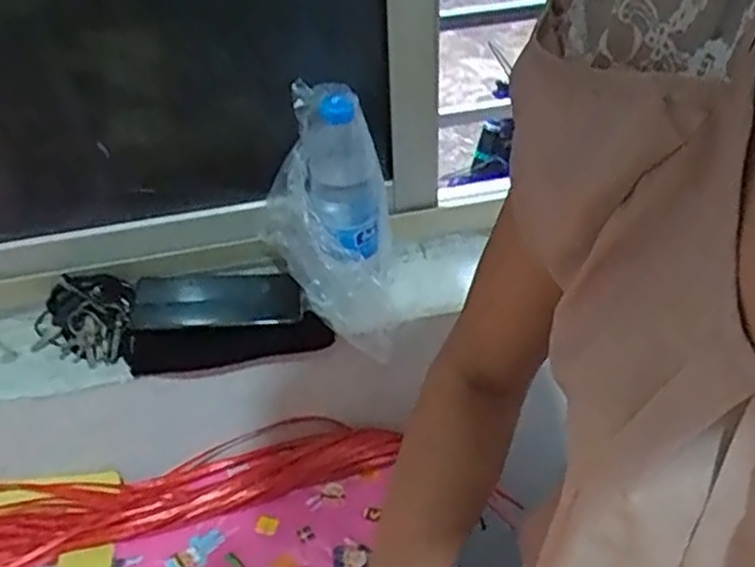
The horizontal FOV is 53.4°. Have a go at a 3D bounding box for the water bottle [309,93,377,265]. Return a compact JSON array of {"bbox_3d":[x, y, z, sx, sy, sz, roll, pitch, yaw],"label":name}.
[{"bbox_3d":[-0.034,-0.104,0.724,0.058,0.156,0.051,-29,42,-31],"label":"water bottle"}]

